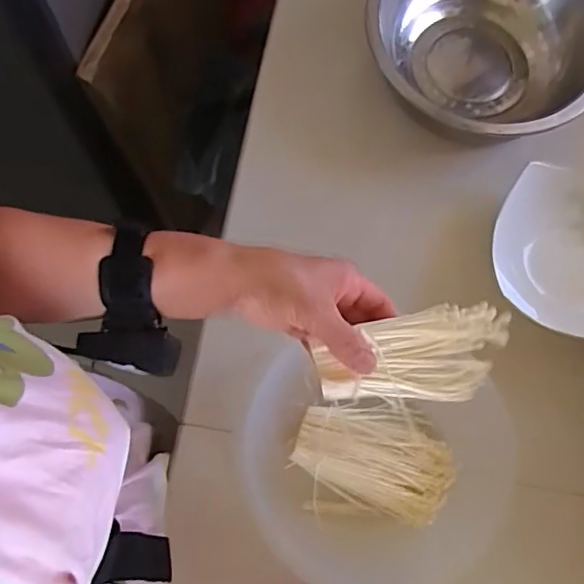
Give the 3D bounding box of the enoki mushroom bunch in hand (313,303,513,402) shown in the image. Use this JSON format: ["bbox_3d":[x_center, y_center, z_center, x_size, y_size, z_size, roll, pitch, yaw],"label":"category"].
[{"bbox_3d":[0.091,0.051,0.426,0.146,0.031,0.066,-12,73,-12],"label":"enoki mushroom bunch in hand"}]

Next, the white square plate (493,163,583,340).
[{"bbox_3d":[0.300,-0.040,0.609,0.170,0.054,0.174,19,73,4],"label":"white square plate"}]

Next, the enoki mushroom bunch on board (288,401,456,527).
[{"bbox_3d":[0.076,0.162,0.550,0.154,0.037,0.106,8,73,1],"label":"enoki mushroom bunch on board"}]

